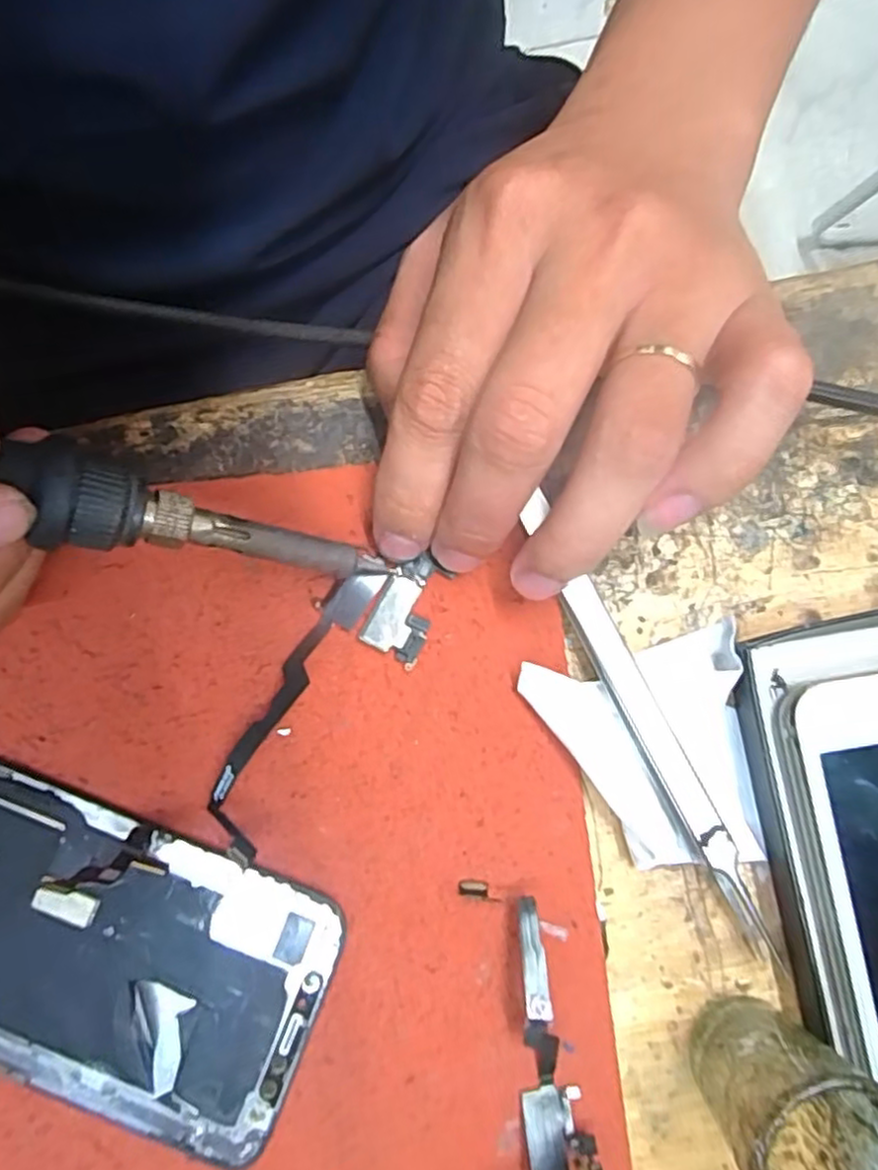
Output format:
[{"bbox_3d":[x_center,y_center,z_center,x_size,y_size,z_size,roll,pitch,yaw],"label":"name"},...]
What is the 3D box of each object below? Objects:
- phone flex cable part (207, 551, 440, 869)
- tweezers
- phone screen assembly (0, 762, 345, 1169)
[{"bbox_3d":[-0.032,0.027,0.187,0.028,0.006,0.089,39,78,7],"label":"phone flex cable part"},{"bbox_3d":[0.056,0.038,0.188,0.010,0.009,0.132,-27,87,-4],"label":"tweezers"},{"bbox_3d":[-0.098,0.089,0.180,0.139,0.006,0.065,22,82,3],"label":"phone screen assembly"}]

